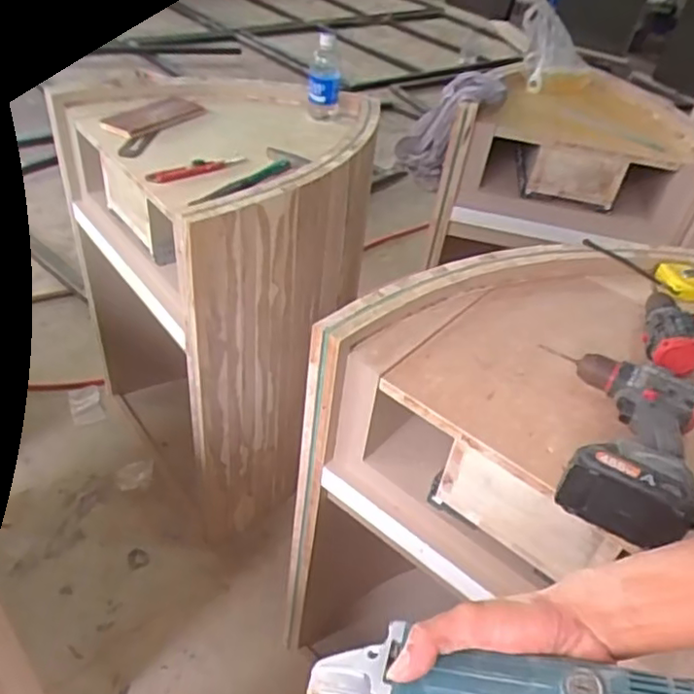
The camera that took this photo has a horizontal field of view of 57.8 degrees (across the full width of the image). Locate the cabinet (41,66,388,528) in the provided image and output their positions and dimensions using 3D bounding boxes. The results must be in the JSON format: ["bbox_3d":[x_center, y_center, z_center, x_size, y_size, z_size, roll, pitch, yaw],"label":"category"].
[{"bbox_3d":[-0.257,-0.123,1.579,0.596,0.896,0.709,-21,47,-31],"label":"cabinet"}]

